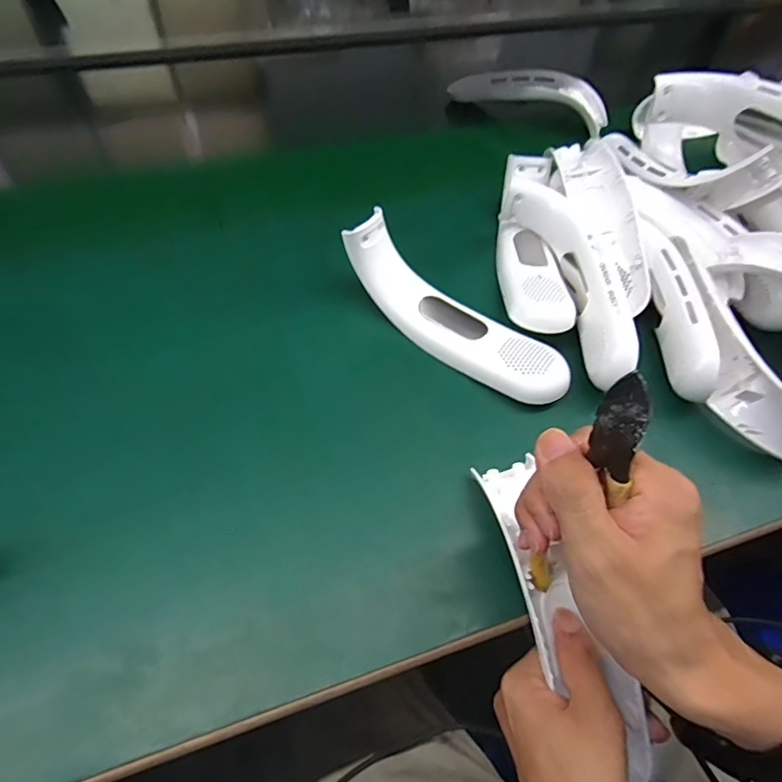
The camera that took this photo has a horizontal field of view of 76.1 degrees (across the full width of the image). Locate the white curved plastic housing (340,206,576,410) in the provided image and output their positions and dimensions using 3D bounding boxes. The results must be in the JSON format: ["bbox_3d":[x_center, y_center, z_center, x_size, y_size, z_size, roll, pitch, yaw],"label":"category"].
[{"bbox_3d":[0.048,-0.059,0.377,0.192,0.057,0.051,34,60,19],"label":"white curved plastic housing"}]

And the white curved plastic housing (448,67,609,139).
[{"bbox_3d":[0.175,-0.373,0.622,0.193,0.038,0.056,26,58,14],"label":"white curved plastic housing"}]

